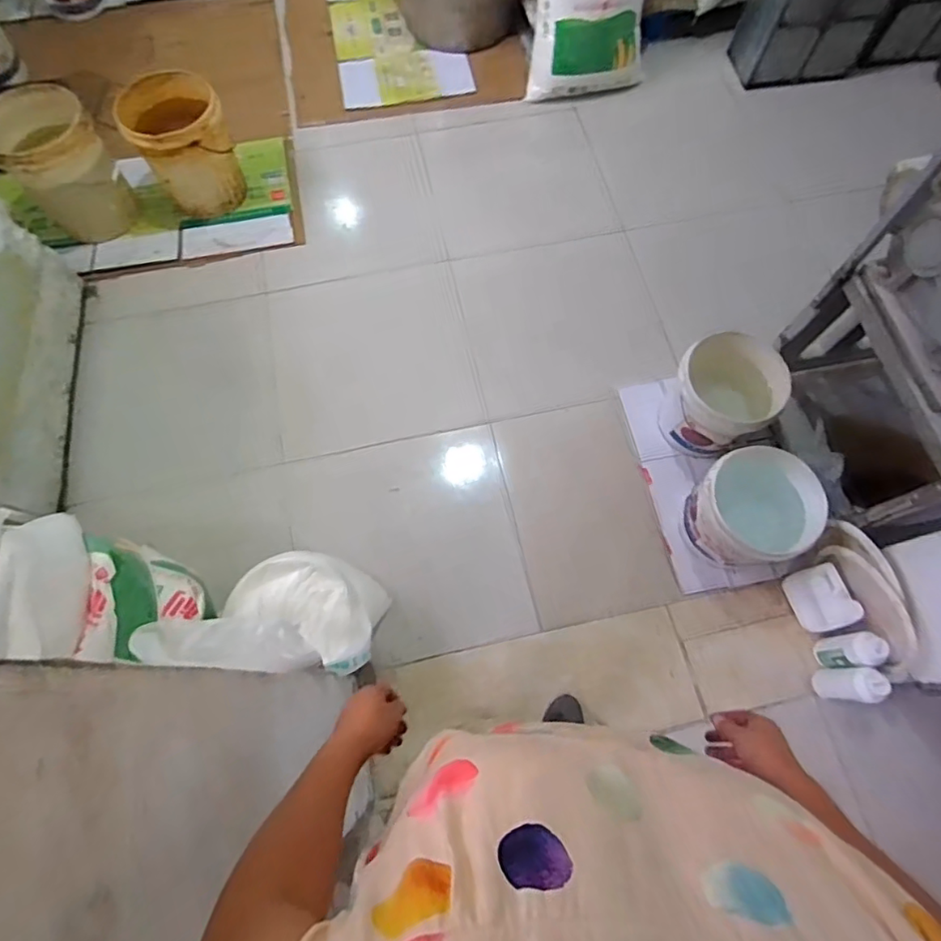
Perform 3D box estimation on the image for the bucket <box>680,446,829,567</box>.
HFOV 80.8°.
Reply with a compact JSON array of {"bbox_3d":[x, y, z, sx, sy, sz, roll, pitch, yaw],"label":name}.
[{"bbox_3d":[0.682,0.110,1.402,0.244,0.297,0.254,0,69,0],"label":"bucket"}]

